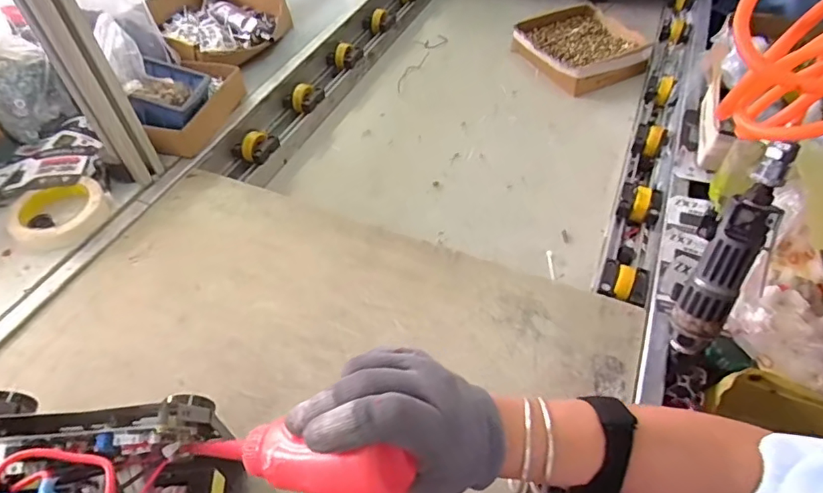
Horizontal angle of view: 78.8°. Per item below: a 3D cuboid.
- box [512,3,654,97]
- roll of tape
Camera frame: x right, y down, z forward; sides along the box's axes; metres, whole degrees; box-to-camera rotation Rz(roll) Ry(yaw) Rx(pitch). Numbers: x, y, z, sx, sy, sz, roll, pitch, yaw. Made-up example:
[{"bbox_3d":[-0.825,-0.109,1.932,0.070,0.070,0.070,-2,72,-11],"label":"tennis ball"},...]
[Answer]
[{"bbox_3d":[0.349,-0.386,0.991,0.219,0.060,0.238,-20,52,-14],"label":"box"},{"bbox_3d":[-0.435,-0.039,0.622,0.107,0.026,0.107,0,50,0],"label":"roll of tape"}]

